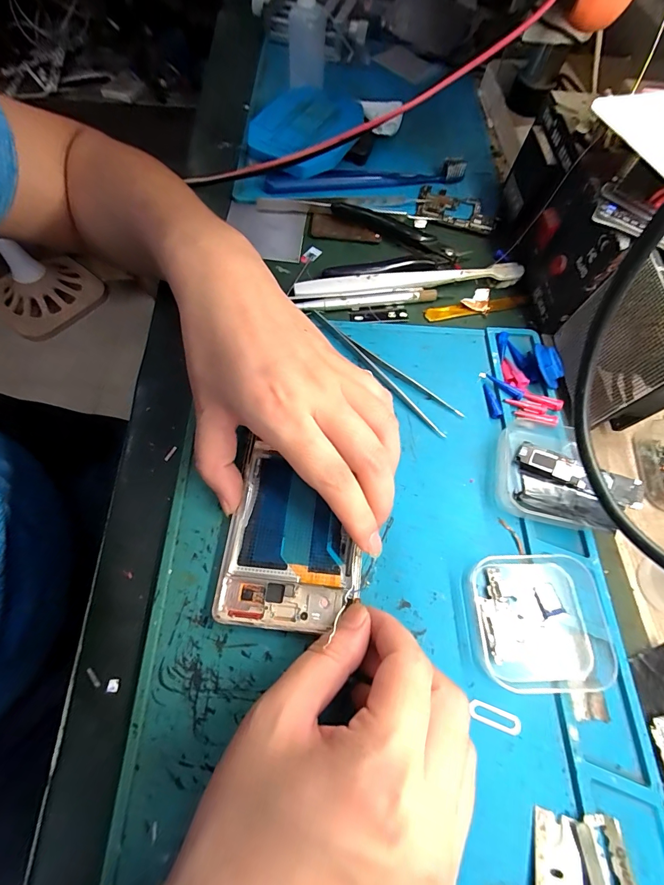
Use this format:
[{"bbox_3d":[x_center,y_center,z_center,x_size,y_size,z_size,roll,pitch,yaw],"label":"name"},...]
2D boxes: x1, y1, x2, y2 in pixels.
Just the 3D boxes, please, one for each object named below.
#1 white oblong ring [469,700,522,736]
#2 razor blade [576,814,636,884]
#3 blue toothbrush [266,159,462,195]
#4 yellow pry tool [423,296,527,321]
[{"bbox_3d":[0.081,0.136,0.184,0.025,0.004,0.009,19,66,5],"label":"white oblong ring"},{"bbox_3d":[0.120,0.187,0.159,0.020,0.004,0.042,2,61,-7],"label":"razor blade"},{"bbox_3d":[0.033,-0.248,0.346,0.186,0.015,0.019,-9,66,-7],"label":"blue toothbrush"},{"bbox_3d":[0.114,-0.108,0.297,0.081,0.006,0.012,-12,67,-9],"label":"yellow pry tool"}]

